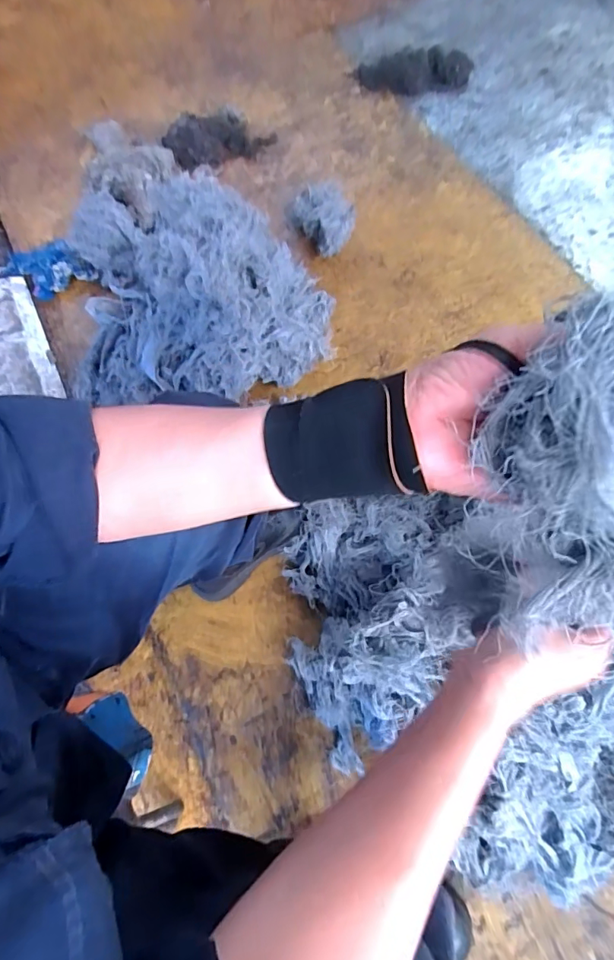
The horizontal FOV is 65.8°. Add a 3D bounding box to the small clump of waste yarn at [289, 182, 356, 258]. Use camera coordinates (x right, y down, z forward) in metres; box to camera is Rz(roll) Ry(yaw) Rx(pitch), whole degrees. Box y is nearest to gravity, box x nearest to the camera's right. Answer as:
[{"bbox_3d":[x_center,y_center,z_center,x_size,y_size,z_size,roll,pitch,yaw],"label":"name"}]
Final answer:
[{"bbox_3d":[0.032,-0.559,0.995,0.104,0.065,0.177,-25,72,-6],"label":"small clump of waste yarn"}]

